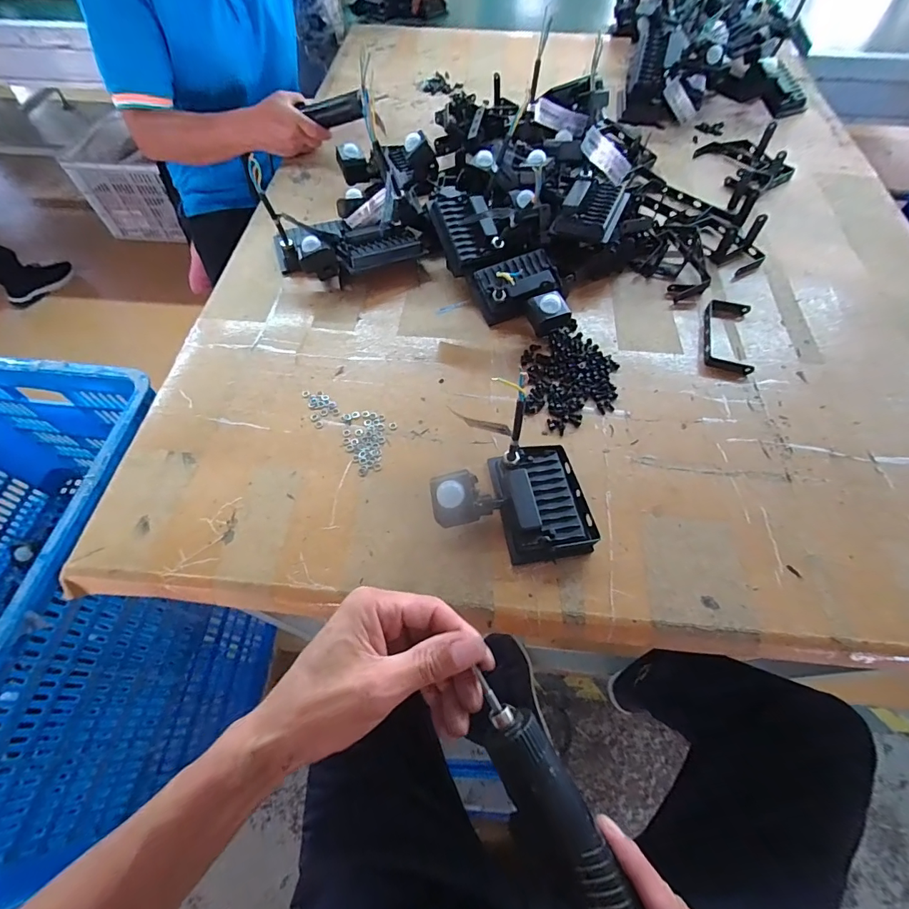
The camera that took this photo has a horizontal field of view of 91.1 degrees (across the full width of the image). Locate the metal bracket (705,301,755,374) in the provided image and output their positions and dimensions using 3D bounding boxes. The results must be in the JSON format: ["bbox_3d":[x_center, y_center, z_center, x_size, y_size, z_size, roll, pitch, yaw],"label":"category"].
[{"bbox_3d":[0.318,-0.141,0.518,0.051,0.011,0.108,13,61,7],"label":"metal bracket"}]

